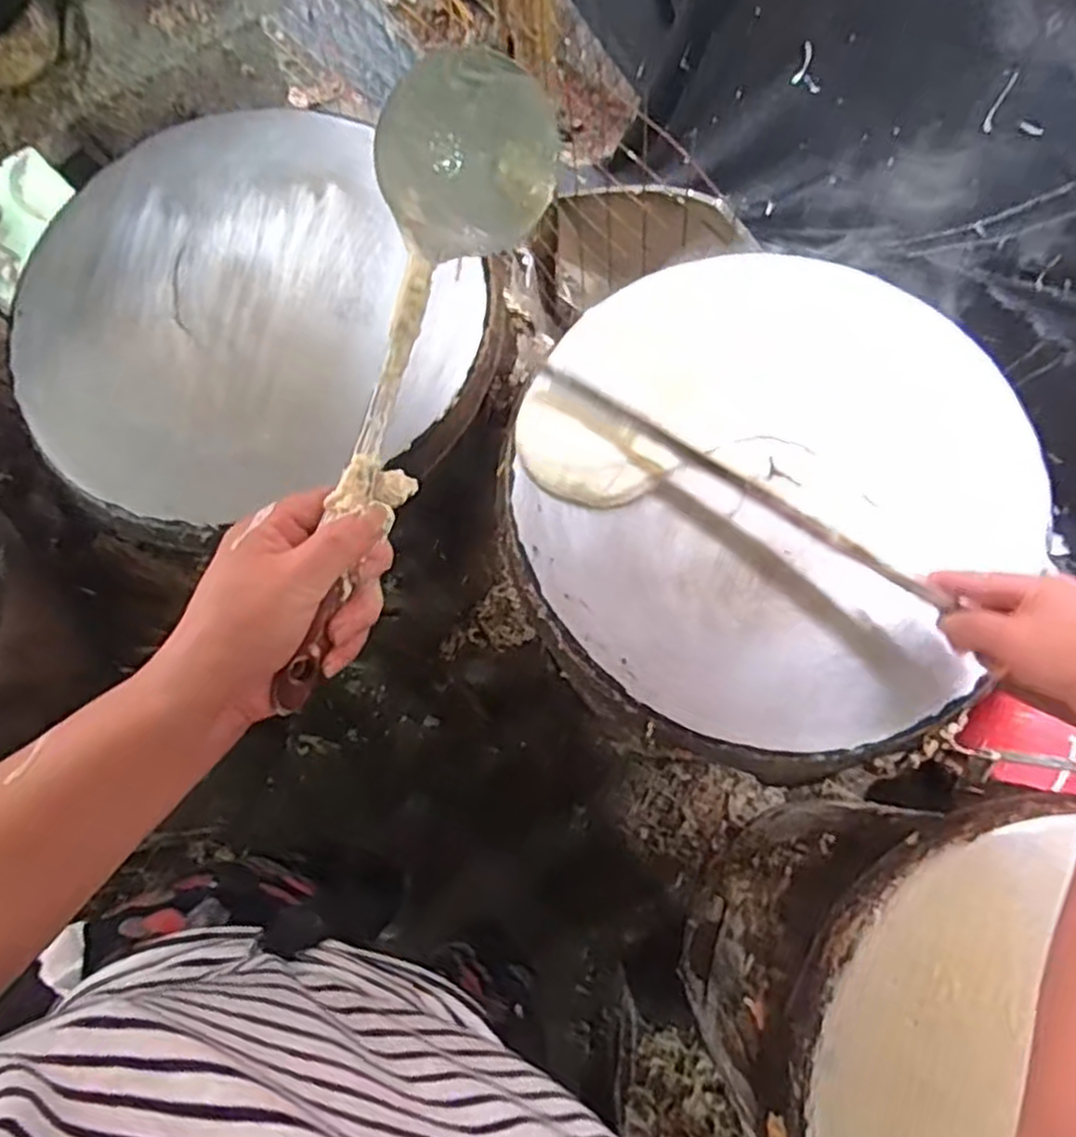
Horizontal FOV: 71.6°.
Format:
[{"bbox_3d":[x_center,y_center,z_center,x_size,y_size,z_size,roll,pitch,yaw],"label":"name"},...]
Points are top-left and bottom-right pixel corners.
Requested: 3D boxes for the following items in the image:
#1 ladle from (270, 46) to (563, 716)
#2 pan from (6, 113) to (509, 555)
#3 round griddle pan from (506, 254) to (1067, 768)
[{"bbox_3d":[-0.072,-0.095,0.376,0.078,0.066,0.326,17,82,5],"label":"ladle"},{"bbox_3d":[-0.244,-0.203,0.594,0.346,0.035,0.376,0,75,1],"label":"pan"},{"bbox_3d":[0.167,-0.066,0.534,0.351,0.022,0.360,0,75,1],"label":"round griddle pan"}]

